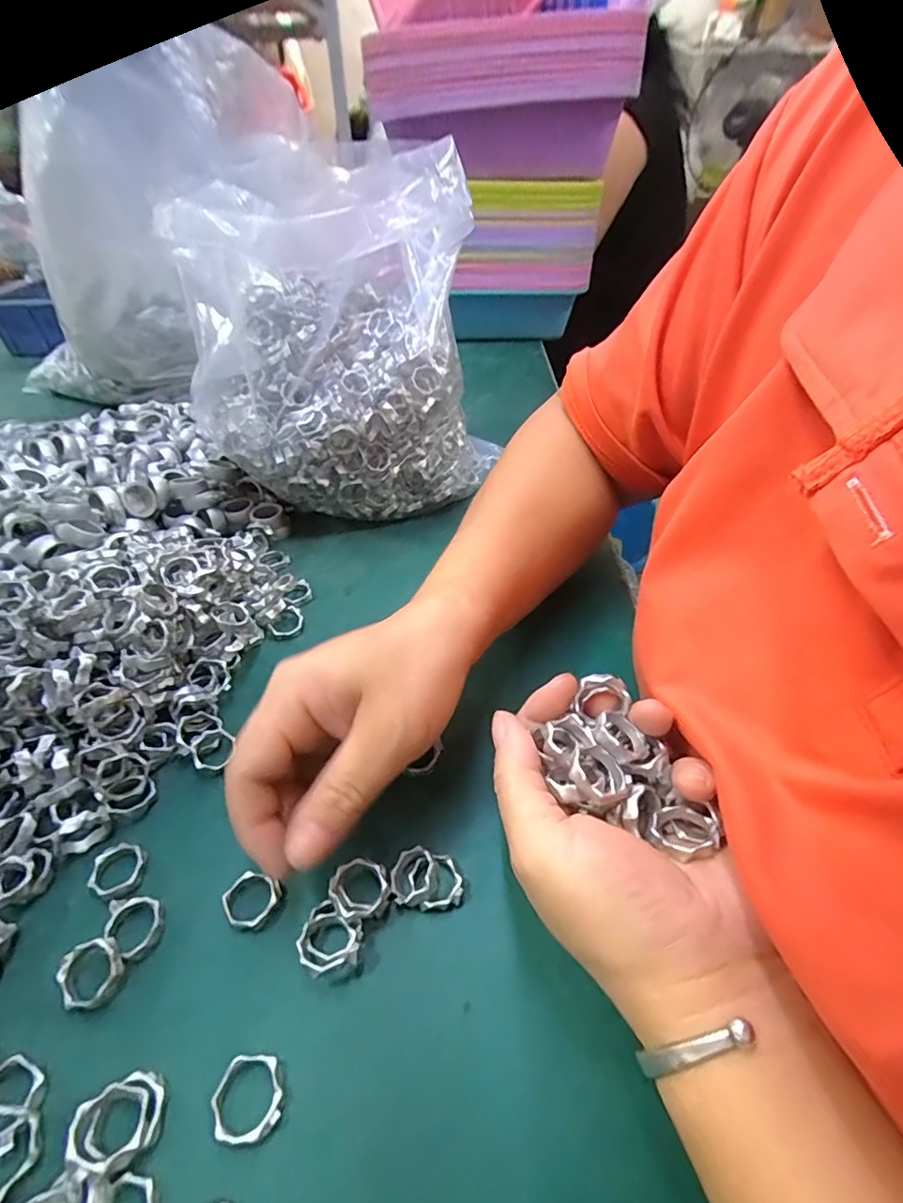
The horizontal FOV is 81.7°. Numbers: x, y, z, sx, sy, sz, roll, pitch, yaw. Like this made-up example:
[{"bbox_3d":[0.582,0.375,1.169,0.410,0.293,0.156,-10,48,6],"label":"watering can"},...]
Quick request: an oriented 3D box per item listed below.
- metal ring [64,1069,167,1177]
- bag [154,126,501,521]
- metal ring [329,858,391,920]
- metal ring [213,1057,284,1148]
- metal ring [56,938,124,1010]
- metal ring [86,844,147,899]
[{"bbox_3d":[-0.103,0.160,0.160,0.025,0.006,0.022,-3,29,-39],"label":"metal ring"},{"bbox_3d":[-0.064,-0.171,0.386,0.221,0.214,0.132,-25,49,-28],"label":"bag"},{"bbox_3d":[-0.036,0.114,0.206,0.023,0.008,0.020,-4,56,-21],"label":"metal ring"},{"bbox_3d":[-0.065,0.159,0.167,0.021,0.005,0.021,2,41,-2],"label":"metal ring"},{"bbox_3d":[-0.132,0.136,0.192,0.020,0.009,0.021,2,41,-2],"label":"metal ring"},{"bbox_3d":[-0.141,0.113,0.221,0.022,0.004,0.021,2,41,-2],"label":"metal ring"}]

